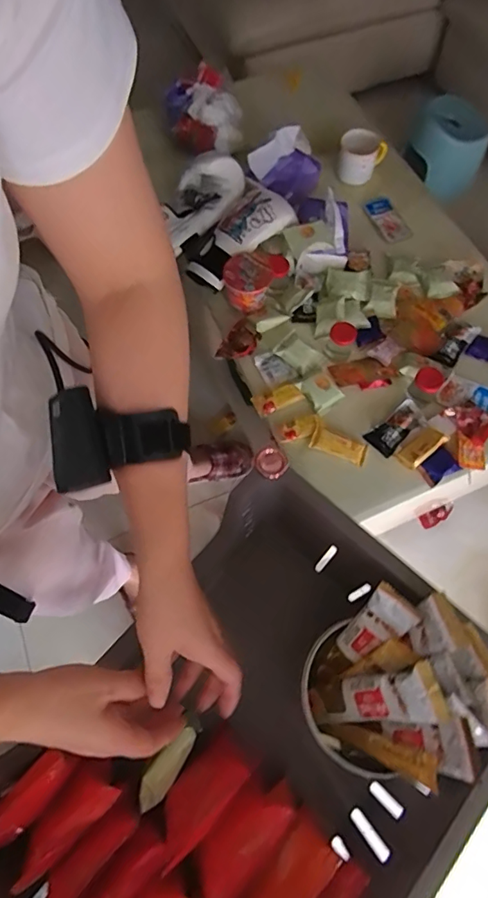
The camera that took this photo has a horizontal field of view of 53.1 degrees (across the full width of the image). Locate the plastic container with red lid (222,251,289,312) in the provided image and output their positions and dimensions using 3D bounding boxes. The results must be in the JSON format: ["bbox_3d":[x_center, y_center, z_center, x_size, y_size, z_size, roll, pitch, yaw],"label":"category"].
[{"bbox_3d":[0.025,-0.346,0.977,0.094,0.072,0.139,34,71,13],"label":"plastic container with red lid"}]

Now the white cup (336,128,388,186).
[{"bbox_3d":[0.267,-0.669,1.122,0.102,0.090,0.086,14,68,6],"label":"white cup"}]

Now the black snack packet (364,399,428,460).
[{"bbox_3d":[0.278,-0.041,0.881,0.116,0.025,0.056,-37,72,-14],"label":"black snack packet"}]

